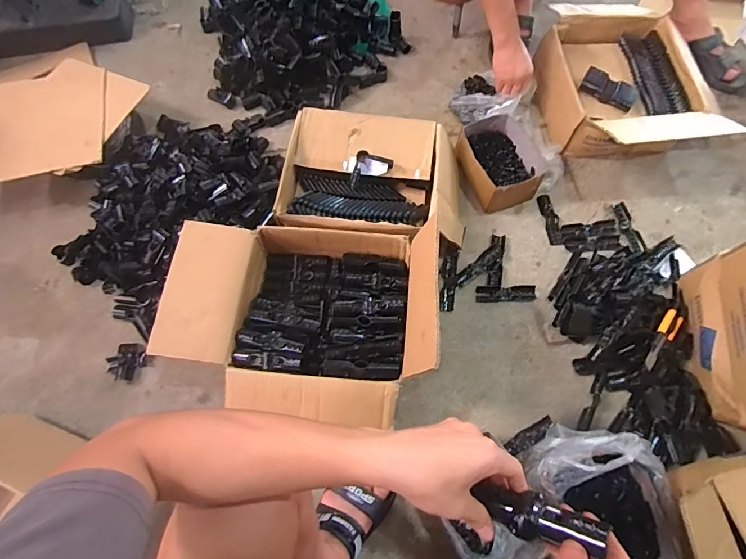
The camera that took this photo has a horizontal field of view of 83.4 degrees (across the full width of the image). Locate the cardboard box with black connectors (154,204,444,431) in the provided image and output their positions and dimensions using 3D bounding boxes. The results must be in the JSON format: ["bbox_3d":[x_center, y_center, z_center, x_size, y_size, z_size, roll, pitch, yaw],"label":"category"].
[{"bbox_3d":[-0.139,0.069,0.799,0.469,0.211,0.350,2,69,2],"label":"cardboard box with black connectors"}]

